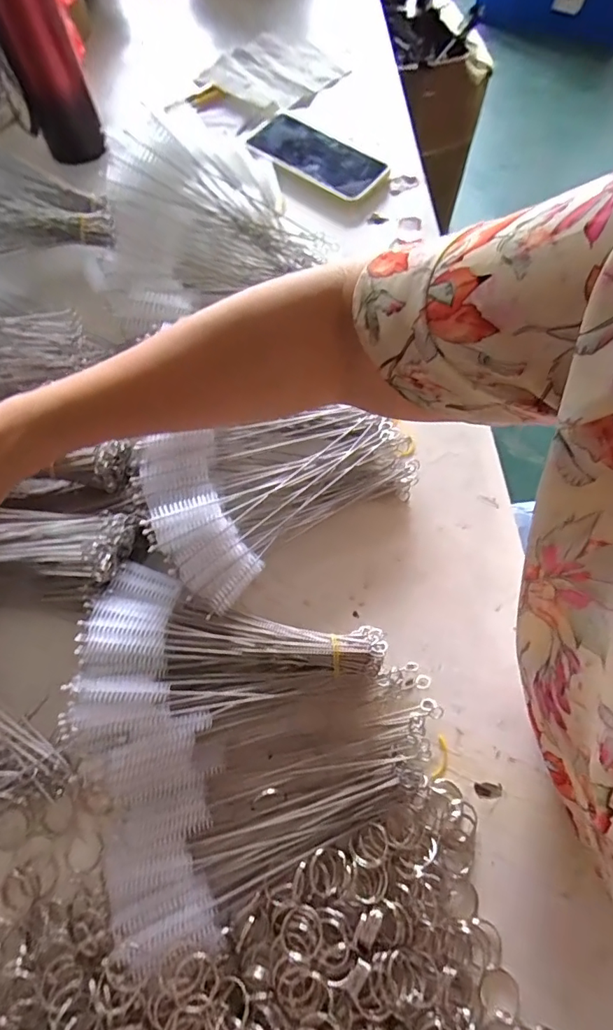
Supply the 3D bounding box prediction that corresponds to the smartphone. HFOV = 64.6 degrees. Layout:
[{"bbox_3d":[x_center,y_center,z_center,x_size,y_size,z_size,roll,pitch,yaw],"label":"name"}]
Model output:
[{"bbox_3d":[0.011,-0.414,0.556,0.161,0.009,0.093,32,66,7],"label":"smartphone"}]

